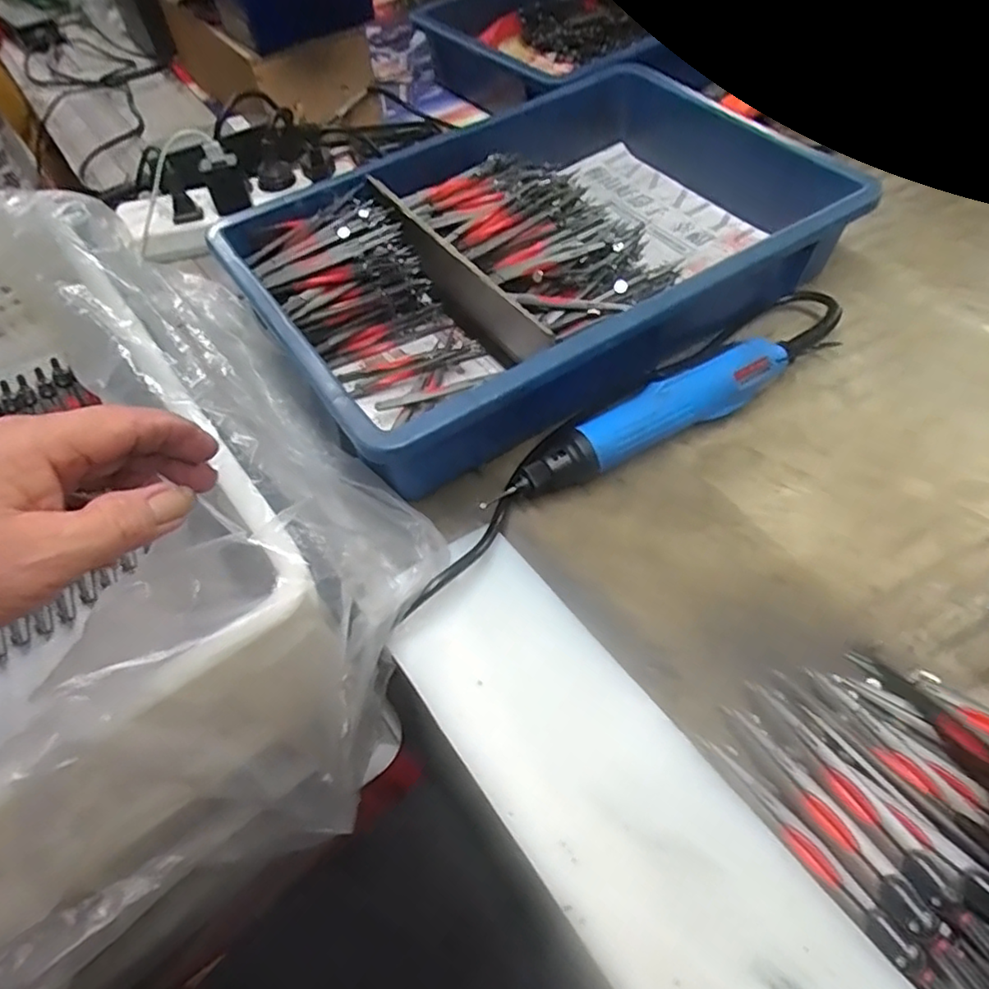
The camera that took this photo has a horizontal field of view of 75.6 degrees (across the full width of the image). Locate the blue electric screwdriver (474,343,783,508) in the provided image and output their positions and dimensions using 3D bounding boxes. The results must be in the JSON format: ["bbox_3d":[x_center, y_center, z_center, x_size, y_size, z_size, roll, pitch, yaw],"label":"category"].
[{"bbox_3d":[0.098,-0.045,0.420,0.221,0.036,0.029,-25,56,-14],"label":"blue electric screwdriver"}]

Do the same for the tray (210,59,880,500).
[{"bbox_3d":[0.034,-0.203,0.510,0.437,0.077,0.301,-30,58,-17],"label":"tray"}]

